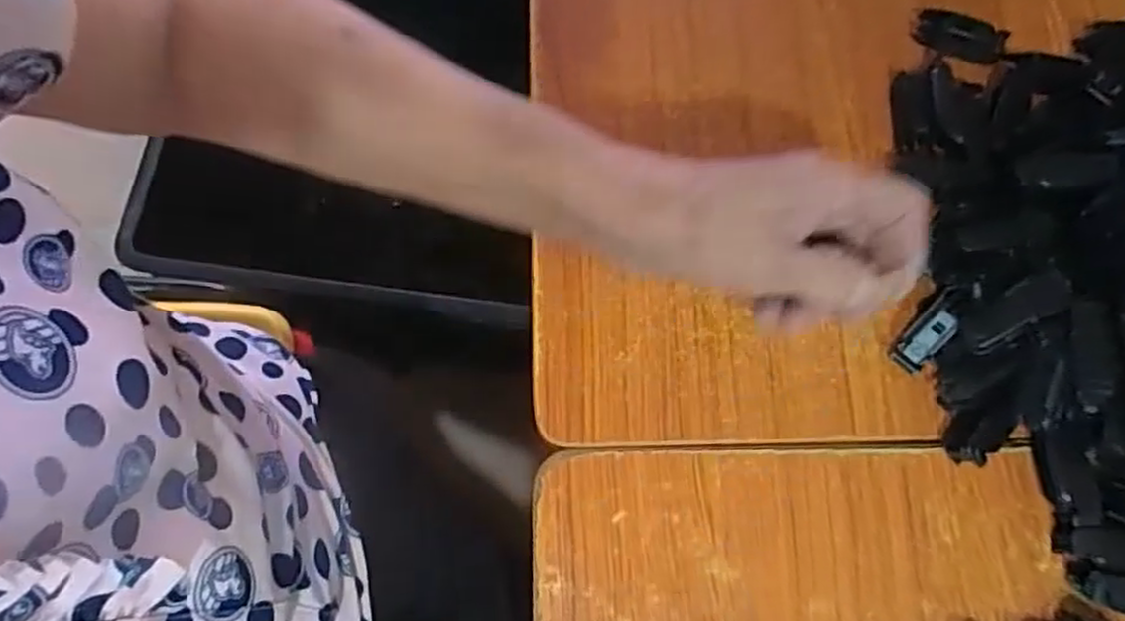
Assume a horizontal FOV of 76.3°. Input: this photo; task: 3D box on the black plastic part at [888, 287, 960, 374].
[{"bbox_3d":[0.180,0.009,0.351,0.017,0.008,0.045,29,110,8],"label":"black plastic part"}]

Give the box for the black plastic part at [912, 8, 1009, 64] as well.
[{"bbox_3d":[0.227,-0.156,0.410,0.049,0.012,0.022,27,77,8],"label":"black plastic part"}]

